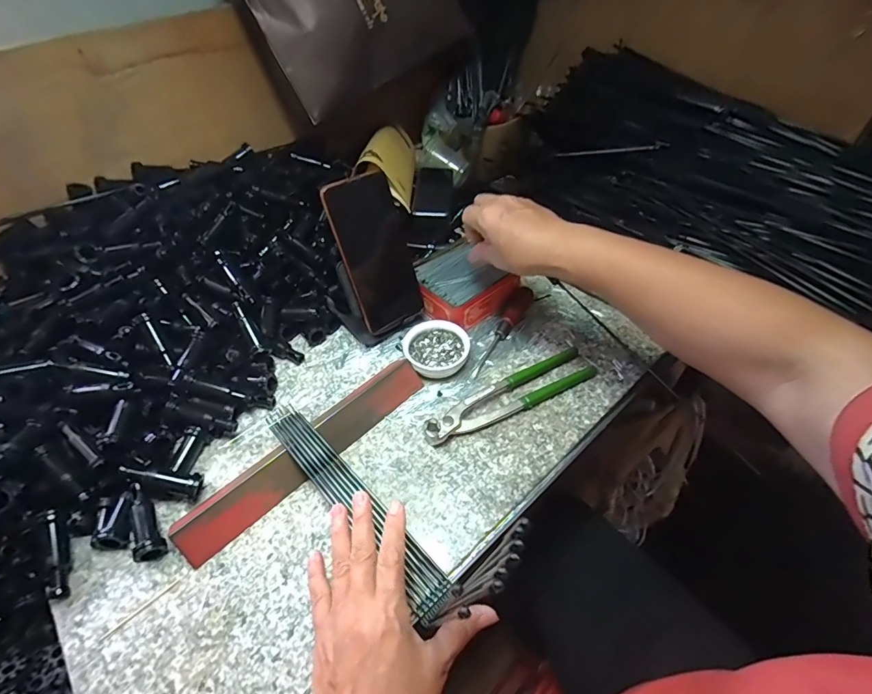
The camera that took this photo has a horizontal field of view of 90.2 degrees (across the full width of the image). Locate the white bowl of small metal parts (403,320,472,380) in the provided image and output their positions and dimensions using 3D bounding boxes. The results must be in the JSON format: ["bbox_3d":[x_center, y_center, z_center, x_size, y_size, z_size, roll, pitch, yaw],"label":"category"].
[{"bbox_3d":[0.001,0.002,0.494,0.069,0.024,0.070,-1,48,1],"label":"white bowl of small metal parts"}]

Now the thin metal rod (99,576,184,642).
[{"bbox_3d":[-0.228,0.202,0.339,0.062,0.004,0.004,-36,56,-26],"label":"thin metal rod"}]

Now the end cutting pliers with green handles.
[{"bbox_3d":[0.079,0.049,0.456,0.199,0.017,0.046,-24,52,-18],"label":"end cutting pliers with green handles"}]

